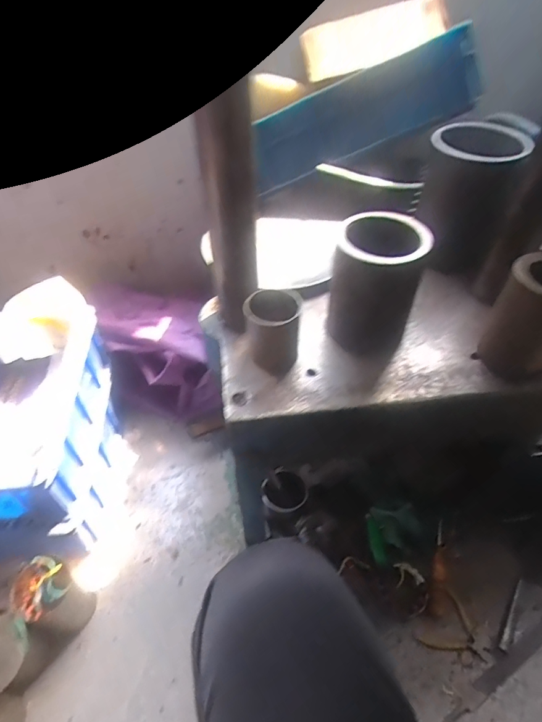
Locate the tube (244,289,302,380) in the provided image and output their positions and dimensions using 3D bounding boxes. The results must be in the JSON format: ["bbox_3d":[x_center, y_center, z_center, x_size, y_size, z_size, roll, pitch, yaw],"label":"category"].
[{"bbox_3d":[0.004,-0.037,0.563,0.067,0.106,0.064,0,47,0],"label":"tube"}]

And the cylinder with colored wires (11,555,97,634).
[{"bbox_3d":[-0.361,0.400,0.728,0.094,0.135,0.087,0,47,0],"label":"cylinder with colored wires"}]

